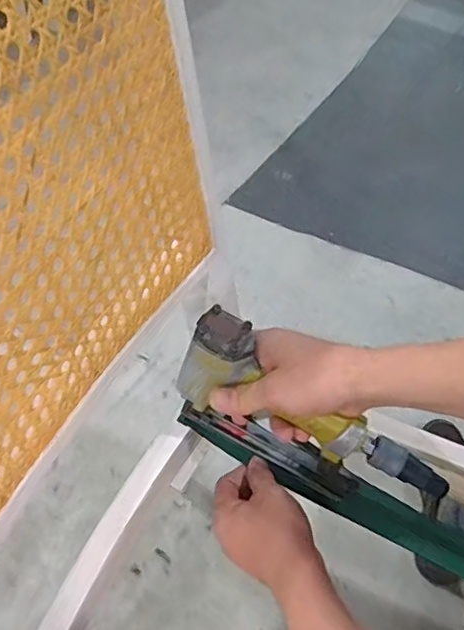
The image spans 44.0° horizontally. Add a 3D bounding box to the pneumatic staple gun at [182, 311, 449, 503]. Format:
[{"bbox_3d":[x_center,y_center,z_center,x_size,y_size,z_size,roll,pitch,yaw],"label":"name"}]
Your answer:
[{"bbox_3d":[0.073,0.096,0.517,0.237,0.141,0.050,23,55,11],"label":"pneumatic staple gun"}]

